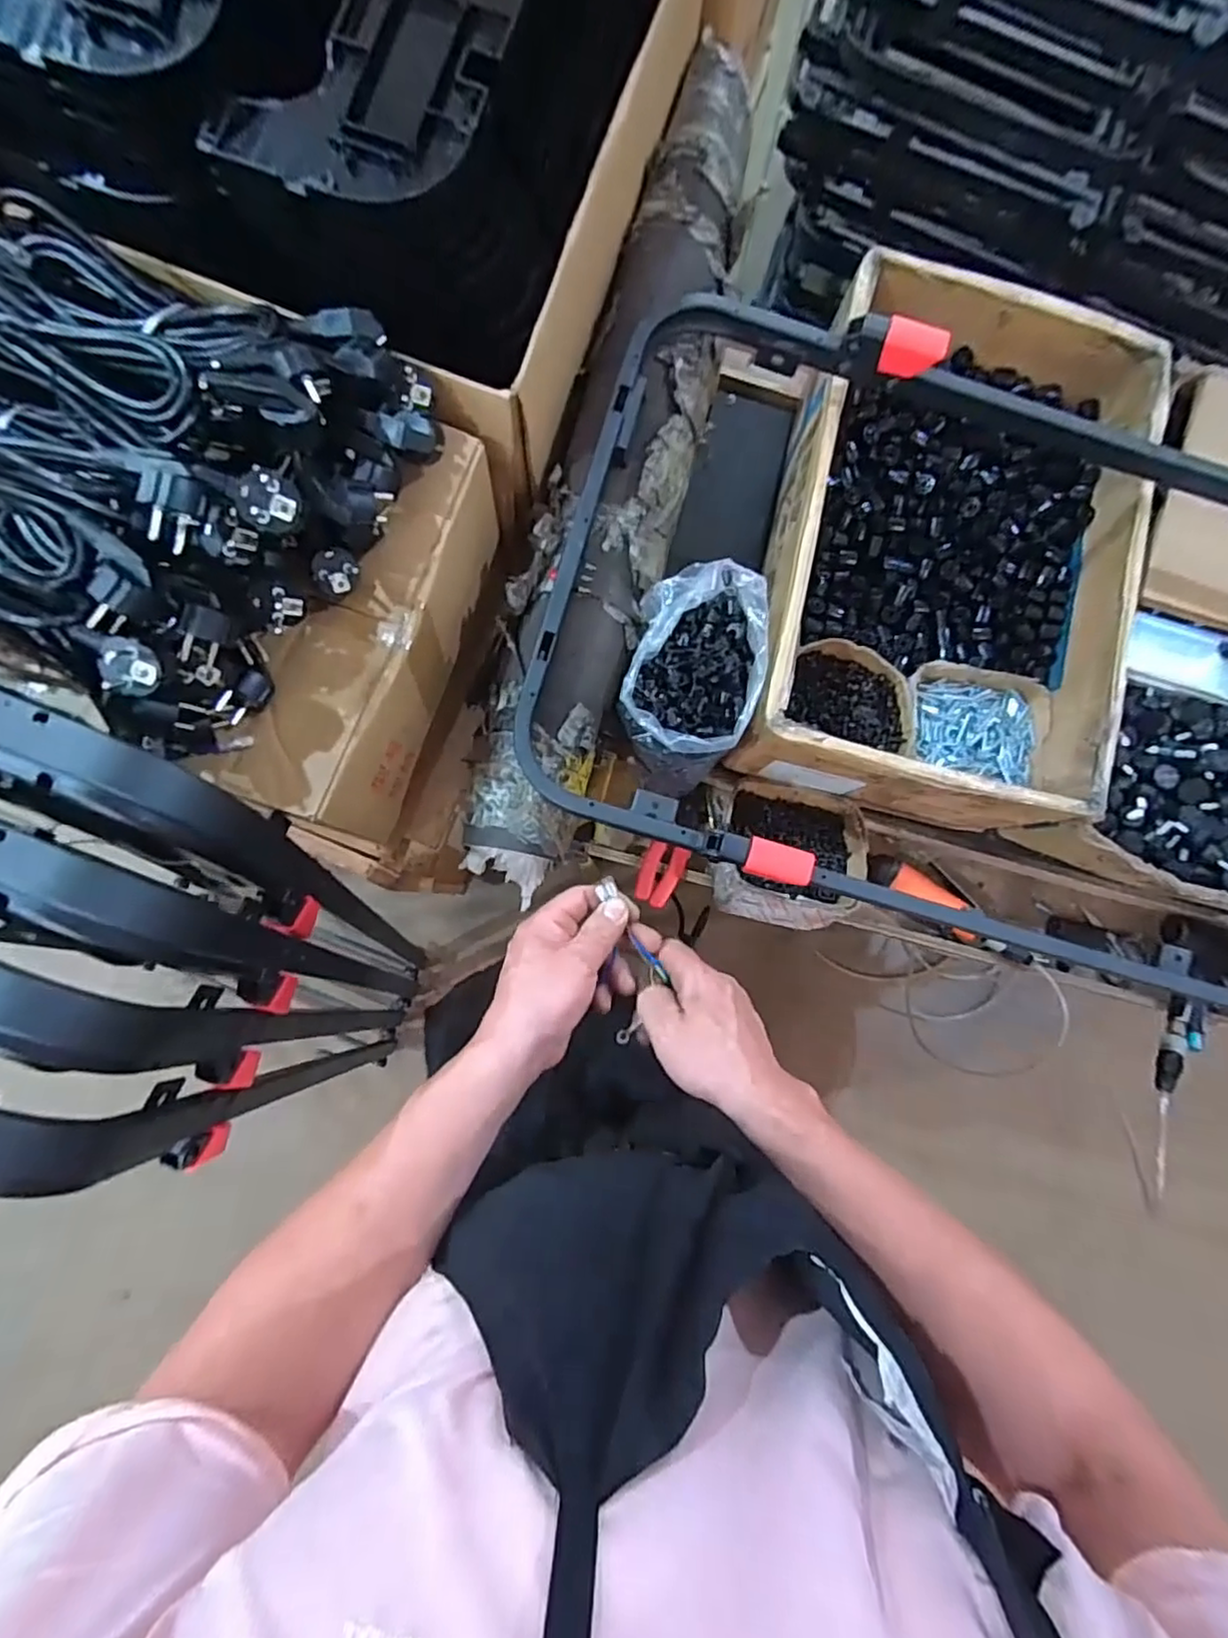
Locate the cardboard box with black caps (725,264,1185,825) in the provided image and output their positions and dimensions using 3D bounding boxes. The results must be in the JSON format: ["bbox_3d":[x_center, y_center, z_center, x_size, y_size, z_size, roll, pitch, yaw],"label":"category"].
[{"bbox_3d":[0.367,-0.285,0.727,0.384,0.138,0.548,11,83,-3],"label":"cardboard box with black caps"}]

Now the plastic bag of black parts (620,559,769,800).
[{"bbox_3d":[0.075,-0.138,0.694,0.132,0.153,0.204,8,84,-4],"label":"plastic bag of black parts"}]

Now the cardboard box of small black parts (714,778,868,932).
[{"bbox_3d":[0.197,0.044,0.756,0.165,0.086,0.155,13,83,-3],"label":"cardboard box of small black parts"}]

